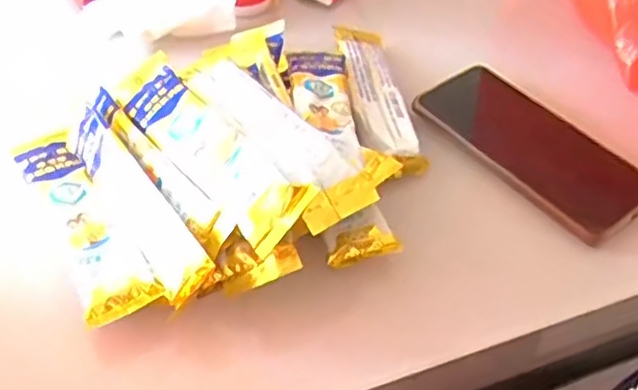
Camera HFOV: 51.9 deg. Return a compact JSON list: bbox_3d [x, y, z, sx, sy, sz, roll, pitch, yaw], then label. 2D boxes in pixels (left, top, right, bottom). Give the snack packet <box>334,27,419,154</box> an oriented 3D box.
[{"bbox_3d":[0.039,-0.082,0.484,0.036,0.019,0.160,-3,48,-6],"label":"snack packet"}]

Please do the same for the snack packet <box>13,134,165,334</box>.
[{"bbox_3d":[-0.145,0.011,0.392,0.038,0.019,0.161,-25,54,-24],"label":"snack packet"}]

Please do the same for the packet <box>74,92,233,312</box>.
[{"bbox_3d":[-0.106,-0.005,0.377,0.050,0.017,0.162,-49,58,0],"label":"packet"}]

